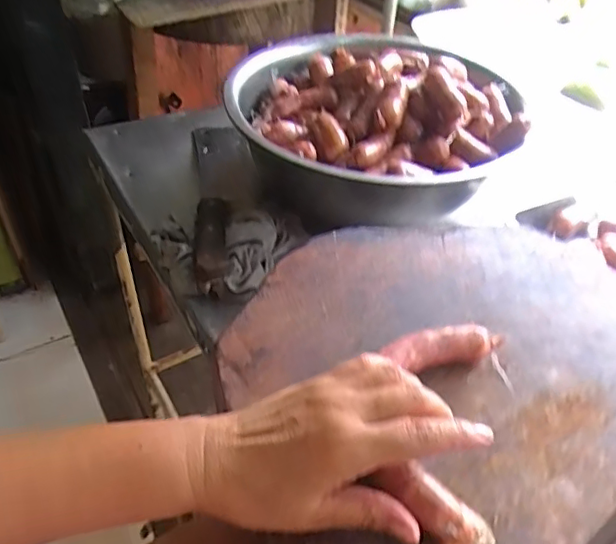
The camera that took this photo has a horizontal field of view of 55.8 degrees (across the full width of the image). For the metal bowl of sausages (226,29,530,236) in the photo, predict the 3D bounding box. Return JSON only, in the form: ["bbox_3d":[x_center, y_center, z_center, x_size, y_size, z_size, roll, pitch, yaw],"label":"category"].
[{"bbox_3d":[0.074,-0.195,0.721,0.334,0.133,0.347,1,42,-1],"label":"metal bowl of sausages"}]

